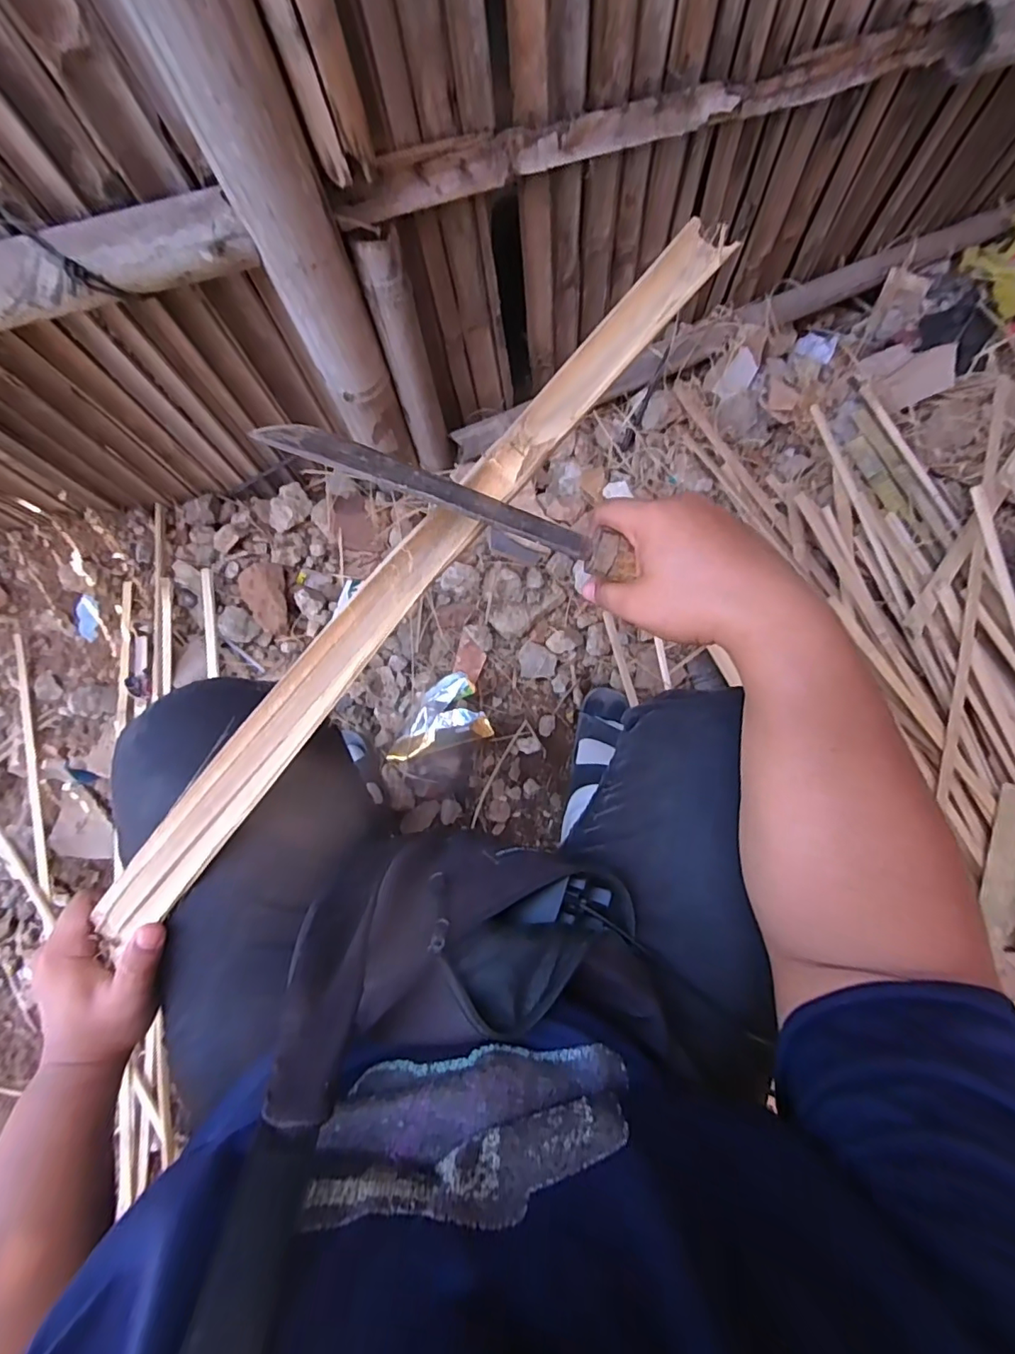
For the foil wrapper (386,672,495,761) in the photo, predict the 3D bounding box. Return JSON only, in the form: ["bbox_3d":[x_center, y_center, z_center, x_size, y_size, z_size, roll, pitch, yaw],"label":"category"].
[{"bbox_3d":[-0.102,0.055,0.749,0.143,0.034,0.092,-14,79,-3],"label":"foil wrapper"}]

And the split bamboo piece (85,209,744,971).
[{"bbox_3d":[-0.069,-0.061,0.362,0.041,0.016,0.599,41,91,8],"label":"split bamboo piece"}]

